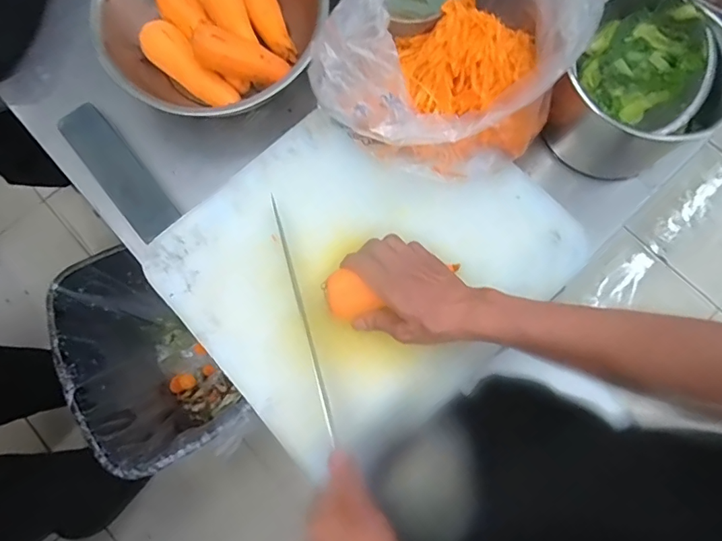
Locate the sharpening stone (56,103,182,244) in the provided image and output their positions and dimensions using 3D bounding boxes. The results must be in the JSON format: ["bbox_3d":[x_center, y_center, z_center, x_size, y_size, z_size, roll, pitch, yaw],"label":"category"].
[{"bbox_3d":[-0.286,-0.117,0.576,0.050,0.020,0.196,-39,79,-9],"label":"sharpening stone"}]

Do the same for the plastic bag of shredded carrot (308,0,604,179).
[{"bbox_3d":[0.098,-0.227,0.486,0.214,0.122,0.250,42,80,10],"label":"plastic bag of shredded carrot"}]

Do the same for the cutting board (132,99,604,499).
[{"bbox_3d":[0.003,-0.013,0.537,0.378,0.035,0.337,-41,79,-9],"label":"cutting board"}]

